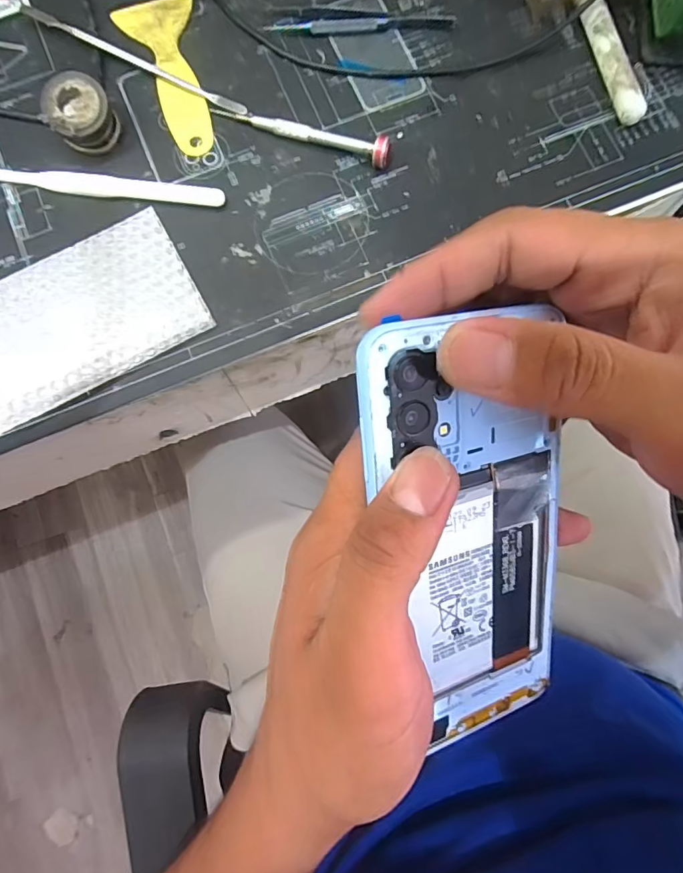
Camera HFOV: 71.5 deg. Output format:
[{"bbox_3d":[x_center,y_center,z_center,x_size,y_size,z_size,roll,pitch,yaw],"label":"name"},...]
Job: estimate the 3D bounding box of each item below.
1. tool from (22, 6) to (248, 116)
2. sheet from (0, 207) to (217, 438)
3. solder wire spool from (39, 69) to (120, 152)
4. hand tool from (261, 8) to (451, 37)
[{"bbox_3d":[-0.139,-0.253,0.319,0.168,0.008,0.008,26,81,5],"label":"tool"},{"bbox_3d":[-0.194,-0.097,0.291,0.175,0.008,0.166,-28,81,-5],"label":"sheet"},{"bbox_3d":[-0.165,-0.203,0.301,0.037,0.028,0.035,0,80,0],"label":"solder wire spool"},{"bbox_3d":[0.014,-0.284,0.325,0.123,0.005,0.020,0,80,0],"label":"hand tool"}]

